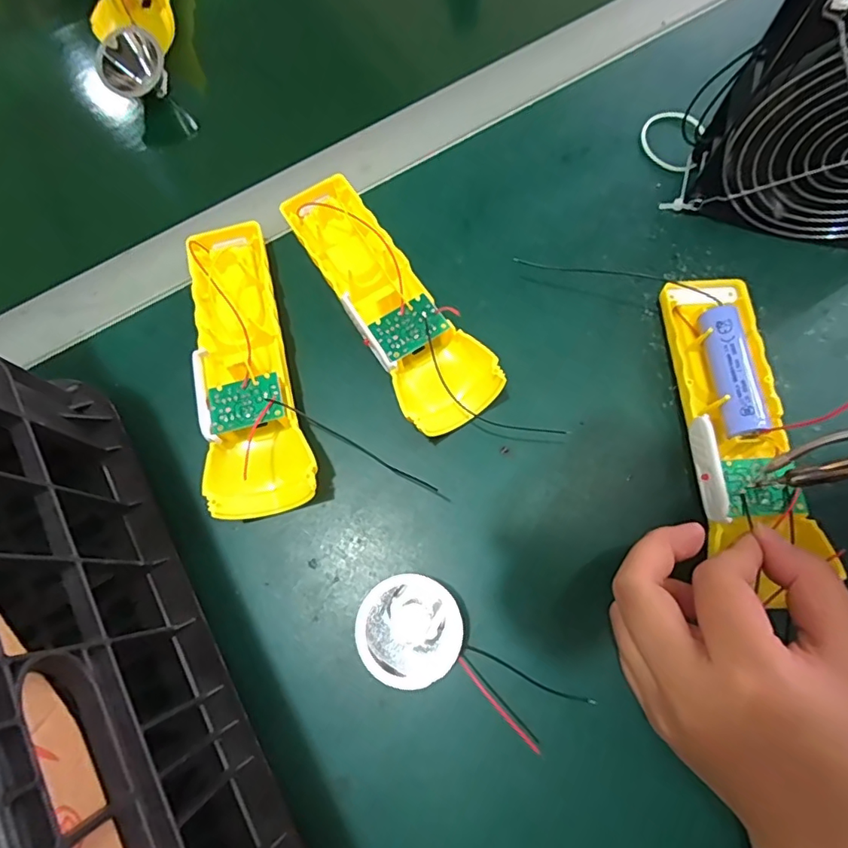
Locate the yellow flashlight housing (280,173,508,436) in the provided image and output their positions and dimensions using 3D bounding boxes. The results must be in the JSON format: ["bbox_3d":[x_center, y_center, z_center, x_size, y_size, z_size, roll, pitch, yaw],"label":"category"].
[{"bbox_3d":[-0.023,-0.068,0.273,0.050,0.028,0.163,-33,76,-8],"label":"yellow flashlight housing"}]

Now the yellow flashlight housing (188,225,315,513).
[{"bbox_3d":[-0.095,-0.035,0.267,0.048,0.026,0.164,-15,75,-3],"label":"yellow flashlight housing"}]

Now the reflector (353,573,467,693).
[{"bbox_3d":[-0.006,0.092,0.229,0.044,0.028,0.044,-43,78,-10],"label":"reflector"}]

